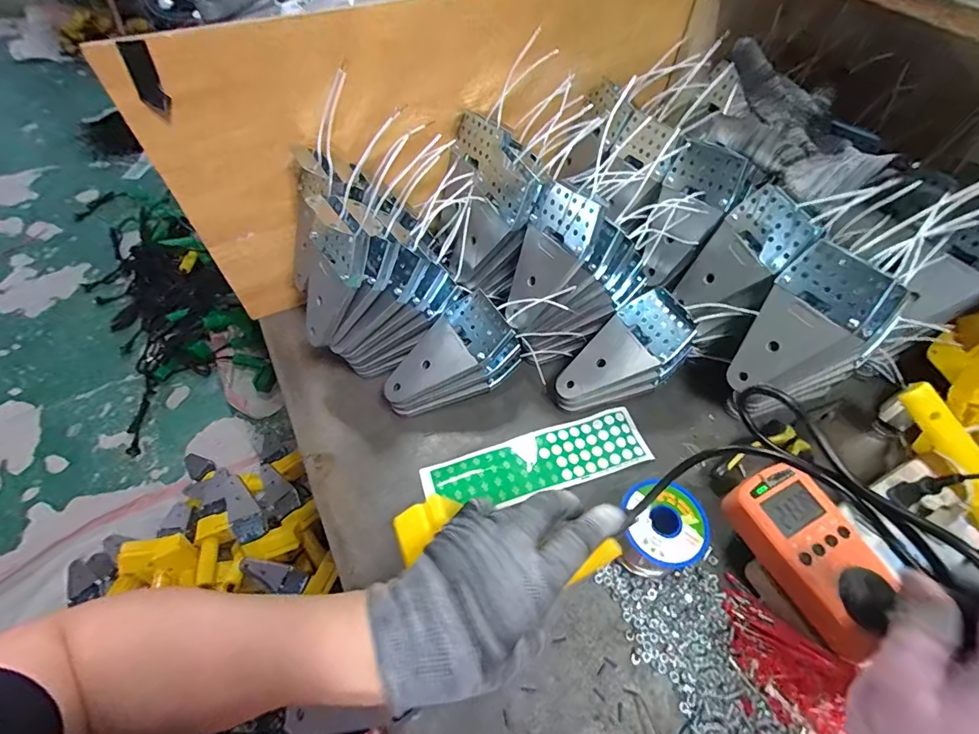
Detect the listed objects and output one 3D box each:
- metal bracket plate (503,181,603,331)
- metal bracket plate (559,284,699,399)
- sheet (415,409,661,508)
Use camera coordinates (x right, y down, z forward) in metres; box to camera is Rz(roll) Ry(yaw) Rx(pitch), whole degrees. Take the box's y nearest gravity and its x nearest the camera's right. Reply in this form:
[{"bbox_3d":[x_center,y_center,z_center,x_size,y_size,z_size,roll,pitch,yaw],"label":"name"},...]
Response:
[{"bbox_3d":[0.049,-0.096,0.405,0.015,0.130,0.063,-10,50,-46],"label":"metal bracket plate"},{"bbox_3d":[0.127,-0.016,0.439,0.141,0.014,0.068,-36,60,7],"label":"metal bracket plate"},{"bbox_3d":[0.047,0.091,0.435,0.216,0.009,0.062,-13,57,-10],"label":"sheet"}]

